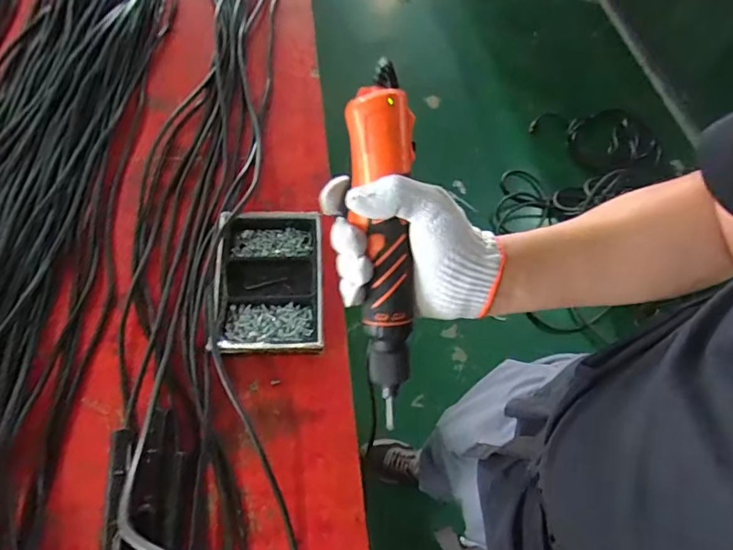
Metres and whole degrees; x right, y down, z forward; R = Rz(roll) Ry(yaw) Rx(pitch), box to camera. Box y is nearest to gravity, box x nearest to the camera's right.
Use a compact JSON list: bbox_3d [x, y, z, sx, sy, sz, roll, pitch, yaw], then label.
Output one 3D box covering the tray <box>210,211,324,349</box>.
[{"bbox_3d":[-0.142,0.009,0.716,0.154,0.040,0.222,-1,62,-5],"label":"tray"}]

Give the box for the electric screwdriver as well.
[{"bbox_3d":[0.014,-0.017,0.379,0.048,0.038,0.262,-4,100,-4],"label":"electric screwdriver"}]

